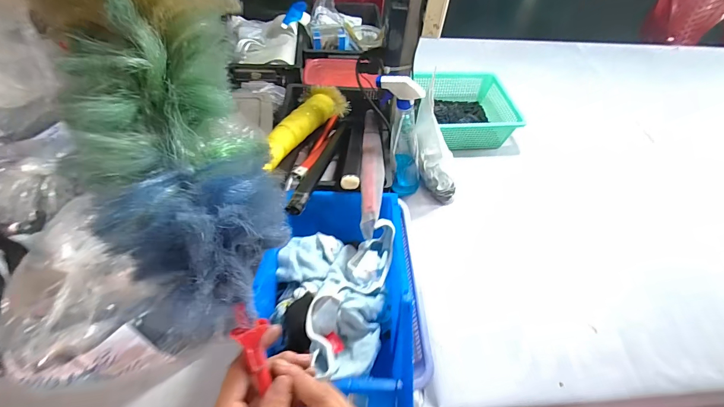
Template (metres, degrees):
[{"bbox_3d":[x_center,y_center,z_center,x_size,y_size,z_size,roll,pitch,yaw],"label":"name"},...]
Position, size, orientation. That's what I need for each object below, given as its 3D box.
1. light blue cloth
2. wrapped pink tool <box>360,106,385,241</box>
[{"bbox_3d":[-0.045,0.120,0.504,0.164,0.061,0.240,8,51,2],"label":"light blue cloth"},{"bbox_3d":[0.018,-0.079,0.693,0.050,0.039,0.430,5,33,-1],"label":"wrapped pink tool"}]

